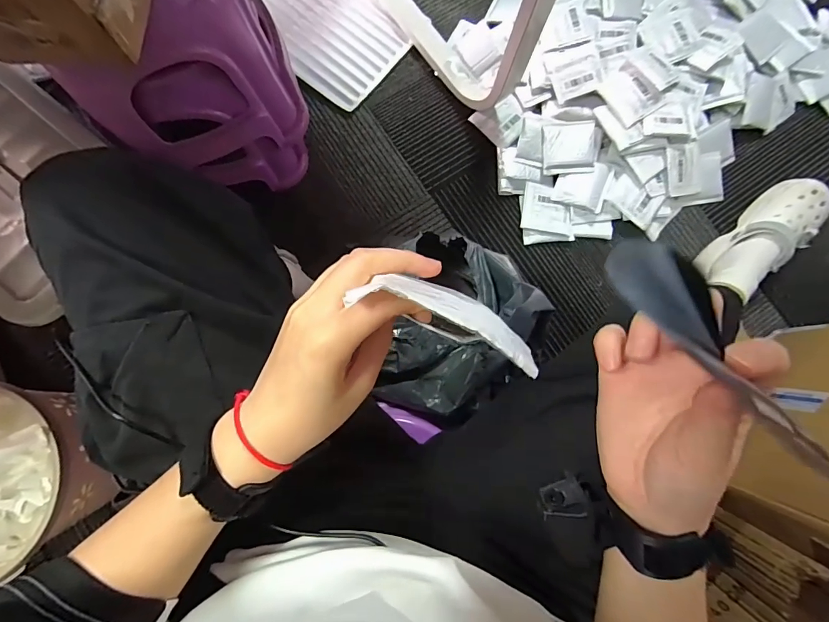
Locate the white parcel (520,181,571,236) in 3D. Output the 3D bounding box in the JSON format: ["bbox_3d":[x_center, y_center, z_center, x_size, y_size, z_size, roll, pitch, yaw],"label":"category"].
[{"bbox_3d":[0.286,-0.220,0.889,0.104,0.009,0.103,7,81,-3],"label":"white parcel"}]

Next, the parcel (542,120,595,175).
[{"bbox_3d":[0.331,-0.348,0.880,0.107,0.011,0.105,-2,90,6],"label":"parcel"}]

